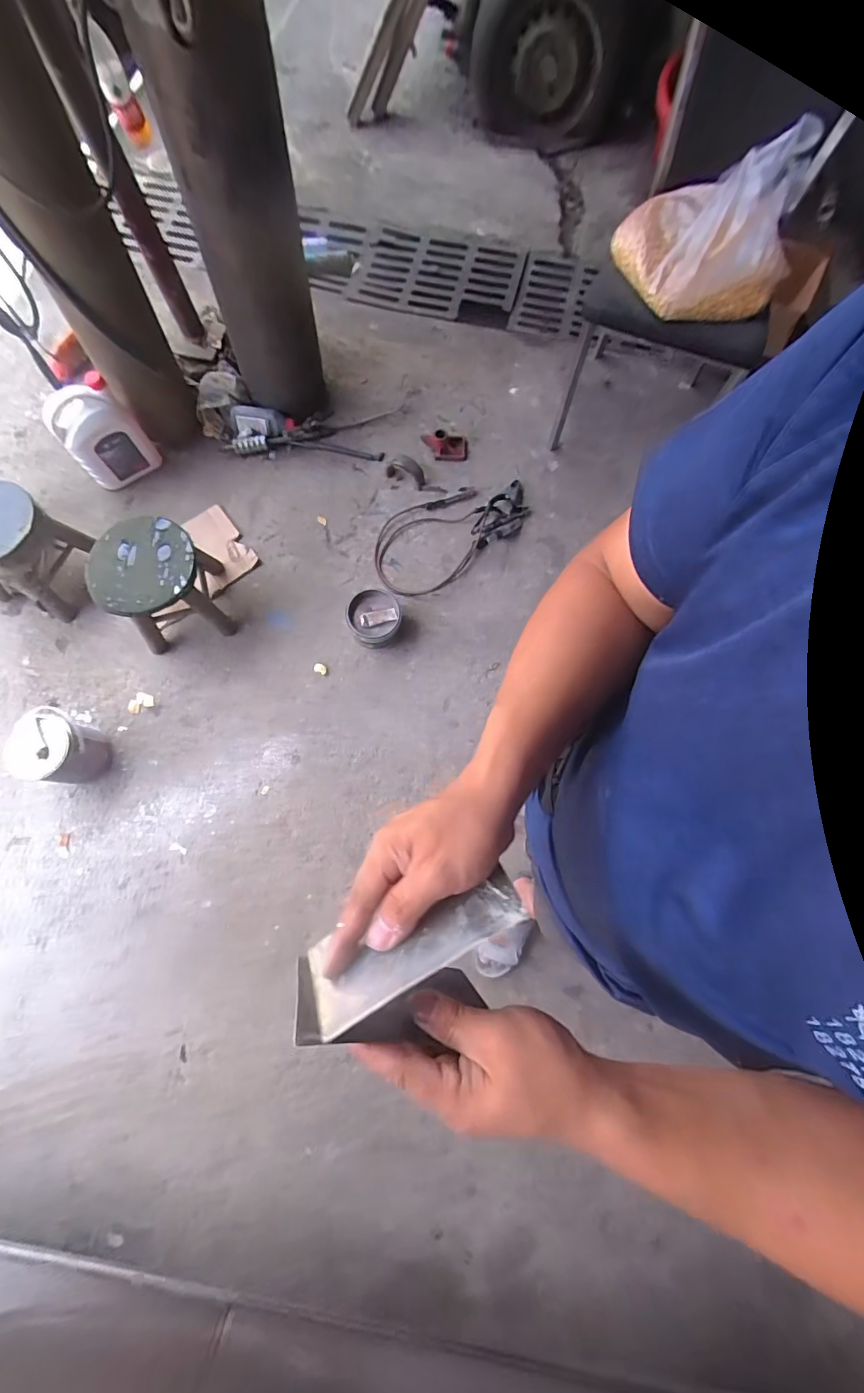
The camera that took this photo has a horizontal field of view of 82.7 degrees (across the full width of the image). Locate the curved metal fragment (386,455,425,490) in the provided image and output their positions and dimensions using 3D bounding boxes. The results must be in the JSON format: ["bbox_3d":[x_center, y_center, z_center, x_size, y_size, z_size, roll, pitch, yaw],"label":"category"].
[{"bbox_3d":[-0.081,-0.698,1.522,0.119,0.094,0.037,16,76,5],"label":"curved metal fragment"}]

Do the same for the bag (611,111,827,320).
[{"bbox_3d":[0.608,-1.041,1.068,0.279,0.242,0.342,-32,76,-7],"label":"bag"}]

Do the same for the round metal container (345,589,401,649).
[{"bbox_3d":[-0.163,-0.223,1.401,0.147,0.093,0.165,-1,75,0],"label":"round metal container"}]

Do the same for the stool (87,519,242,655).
[{"bbox_3d":[-0.712,-0.294,1.328,0.262,0.286,0.249,-20,76,-5],"label":"stool"}]

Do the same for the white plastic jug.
[{"bbox_3d":[-0.968,-0.760,1.448,0.210,0.294,0.102,-40,77,-9],"label":"white plastic jug"}]

